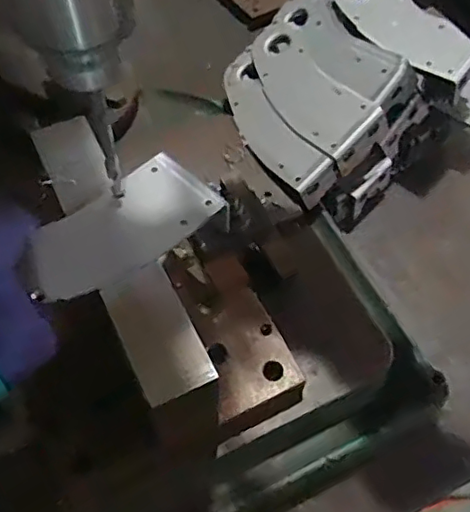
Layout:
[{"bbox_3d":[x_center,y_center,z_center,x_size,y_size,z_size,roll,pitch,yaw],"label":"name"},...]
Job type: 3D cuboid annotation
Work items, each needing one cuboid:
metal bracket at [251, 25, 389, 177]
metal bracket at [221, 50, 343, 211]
[{"bbox_3d":[0.072,-0.155,0.575,0.065,0.039,0.179,-39,58,5],"label":"metal bracket"},{"bbox_3d":[0.030,-0.119,0.572,0.064,0.030,0.188,-34,59,7],"label":"metal bracket"}]

